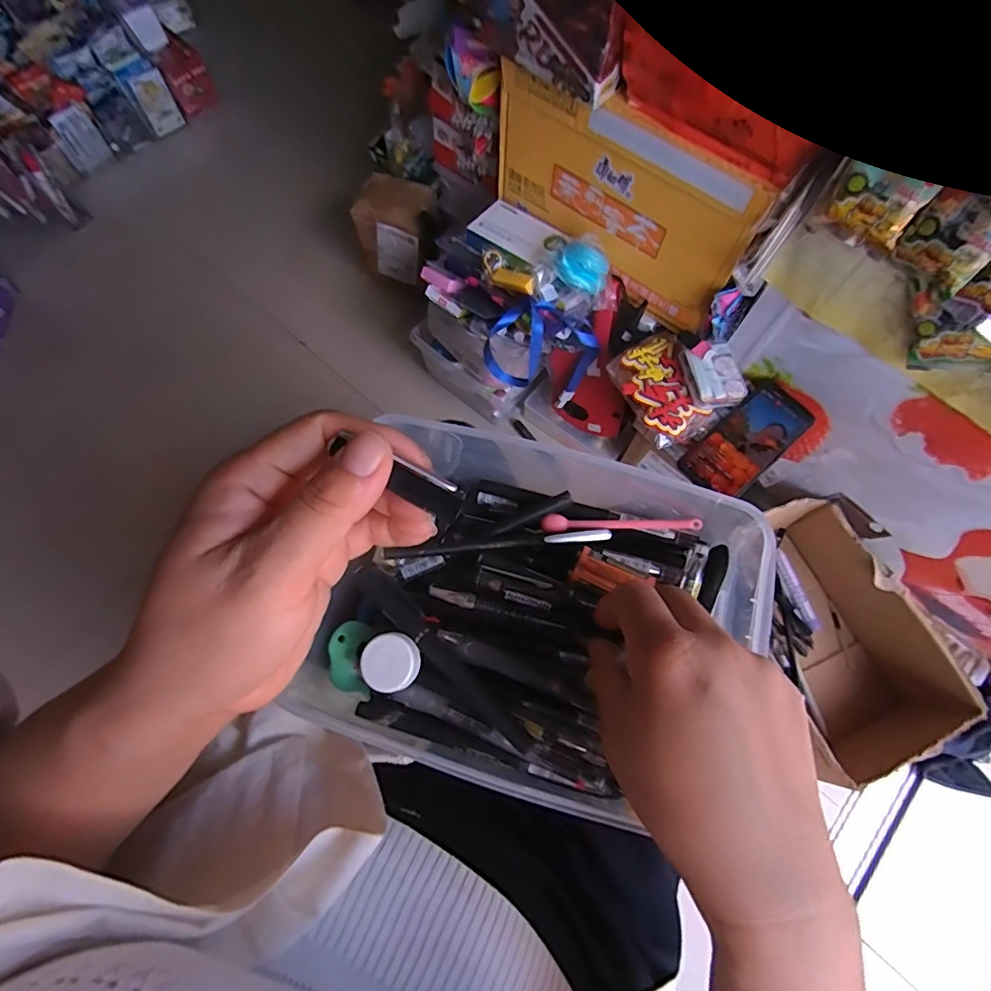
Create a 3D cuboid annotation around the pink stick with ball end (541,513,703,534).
[{"bbox_3d":[0.077,0.018,0.325,0.095,0.010,0.012,-1,70,17],"label":"pink stick with ball end"}]

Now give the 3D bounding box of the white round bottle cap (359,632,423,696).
[{"bbox_3d":[-0.056,0.089,0.274,0.029,0.011,0.029,0,71,-1],"label":"white round bottle cap"}]

